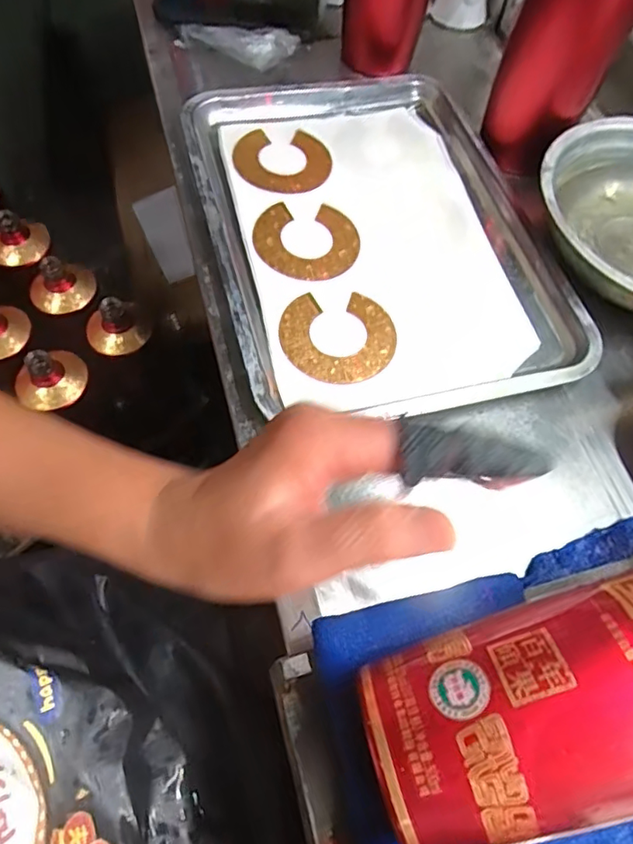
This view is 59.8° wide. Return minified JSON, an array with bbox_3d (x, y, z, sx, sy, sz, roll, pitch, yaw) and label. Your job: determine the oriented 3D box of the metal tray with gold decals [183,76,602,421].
[{"bbox_3d":[0.046,-0.163,0.439,0.255,0.031,0.336,-13,66,-8],"label":"metal tray with gold decals"}]

